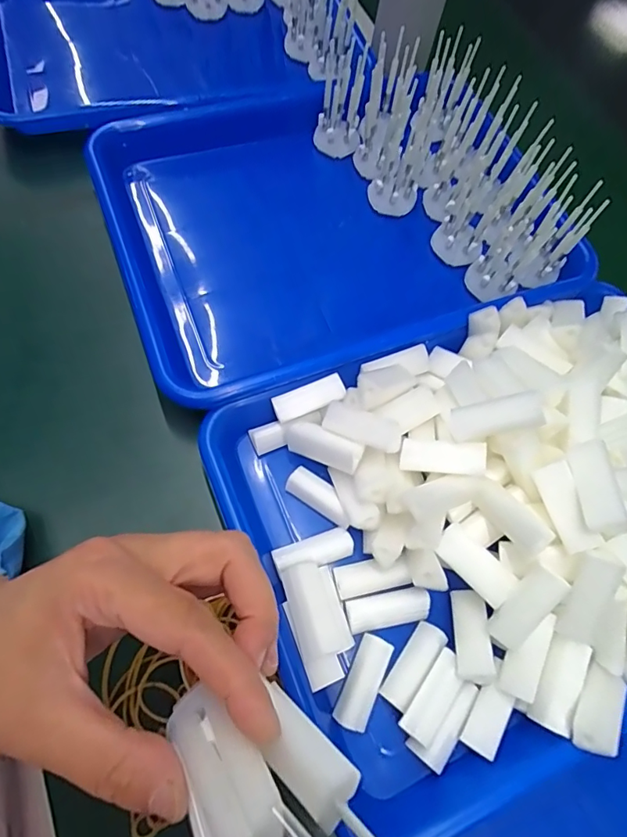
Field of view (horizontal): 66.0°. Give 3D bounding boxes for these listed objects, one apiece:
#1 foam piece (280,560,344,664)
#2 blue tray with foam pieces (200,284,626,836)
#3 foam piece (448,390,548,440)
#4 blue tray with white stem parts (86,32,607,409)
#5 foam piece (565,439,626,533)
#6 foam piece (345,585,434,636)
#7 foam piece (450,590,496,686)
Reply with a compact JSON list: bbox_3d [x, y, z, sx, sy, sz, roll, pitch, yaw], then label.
[{"bbox_3d":[-0.001,0.103,0.260,0.022,0.013,0.047,-14,70,-13],"label":"foam piece"},{"bbox_3d":[0.120,0.047,0.274,0.317,0.067,0.238,-20,71,-15],"label":"blue tray with foam pieces"},{"bbox_3d":[0.096,0.000,0.256,0.045,0.012,0.016,-16,66,29],"label":"foam piece"},{"bbox_3d":[0.029,-0.162,0.364,0.351,0.068,0.249,-21,72,-15],"label":"blue tray with white stem parts"},{"bbox_3d":[0.142,0.034,0.242,0.019,0.010,0.045,-19,54,30],"label":"foam piece"},{"bbox_3d":[0.042,0.107,0.271,0.046,0.014,0.018,-11,70,-5],"label":"foam piece"},{"bbox_3d":[0.085,0.116,0.262,0.017,0.016,0.045,3,50,0],"label":"foam piece"}]

